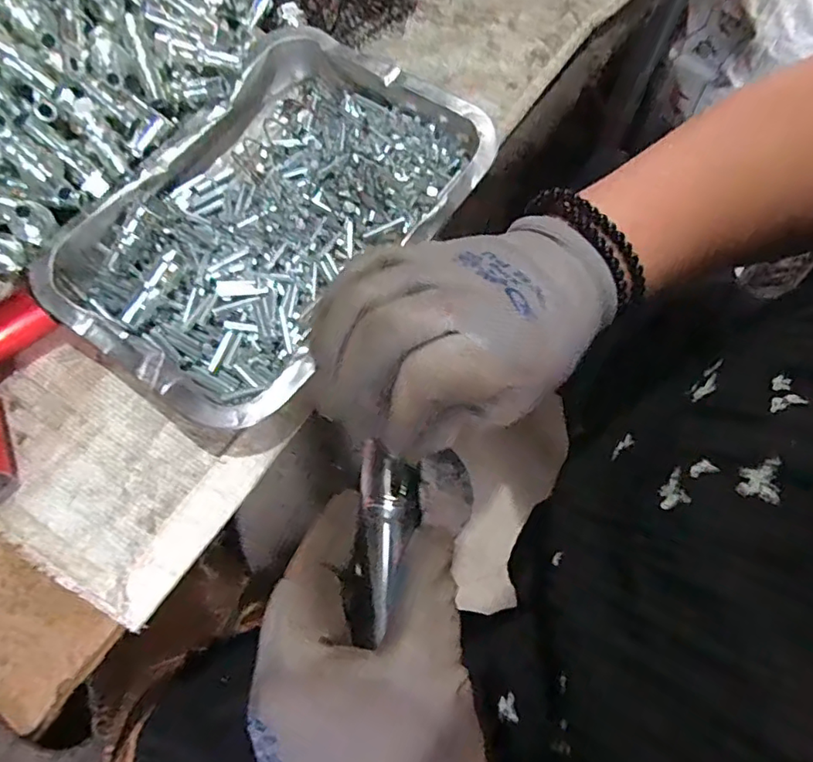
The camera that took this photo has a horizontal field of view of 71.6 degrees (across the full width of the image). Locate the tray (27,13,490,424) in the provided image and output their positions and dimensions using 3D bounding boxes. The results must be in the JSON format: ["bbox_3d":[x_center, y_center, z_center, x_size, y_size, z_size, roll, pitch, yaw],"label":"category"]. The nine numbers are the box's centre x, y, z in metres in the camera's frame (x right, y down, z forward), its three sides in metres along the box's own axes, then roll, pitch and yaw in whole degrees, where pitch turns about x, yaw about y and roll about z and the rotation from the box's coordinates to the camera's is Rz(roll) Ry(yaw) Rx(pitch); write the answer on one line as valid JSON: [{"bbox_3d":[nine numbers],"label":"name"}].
[{"bbox_3d":[-0.081,-0.104,0.346,0.177,0.028,0.251,35,72,14],"label":"tray"}]

